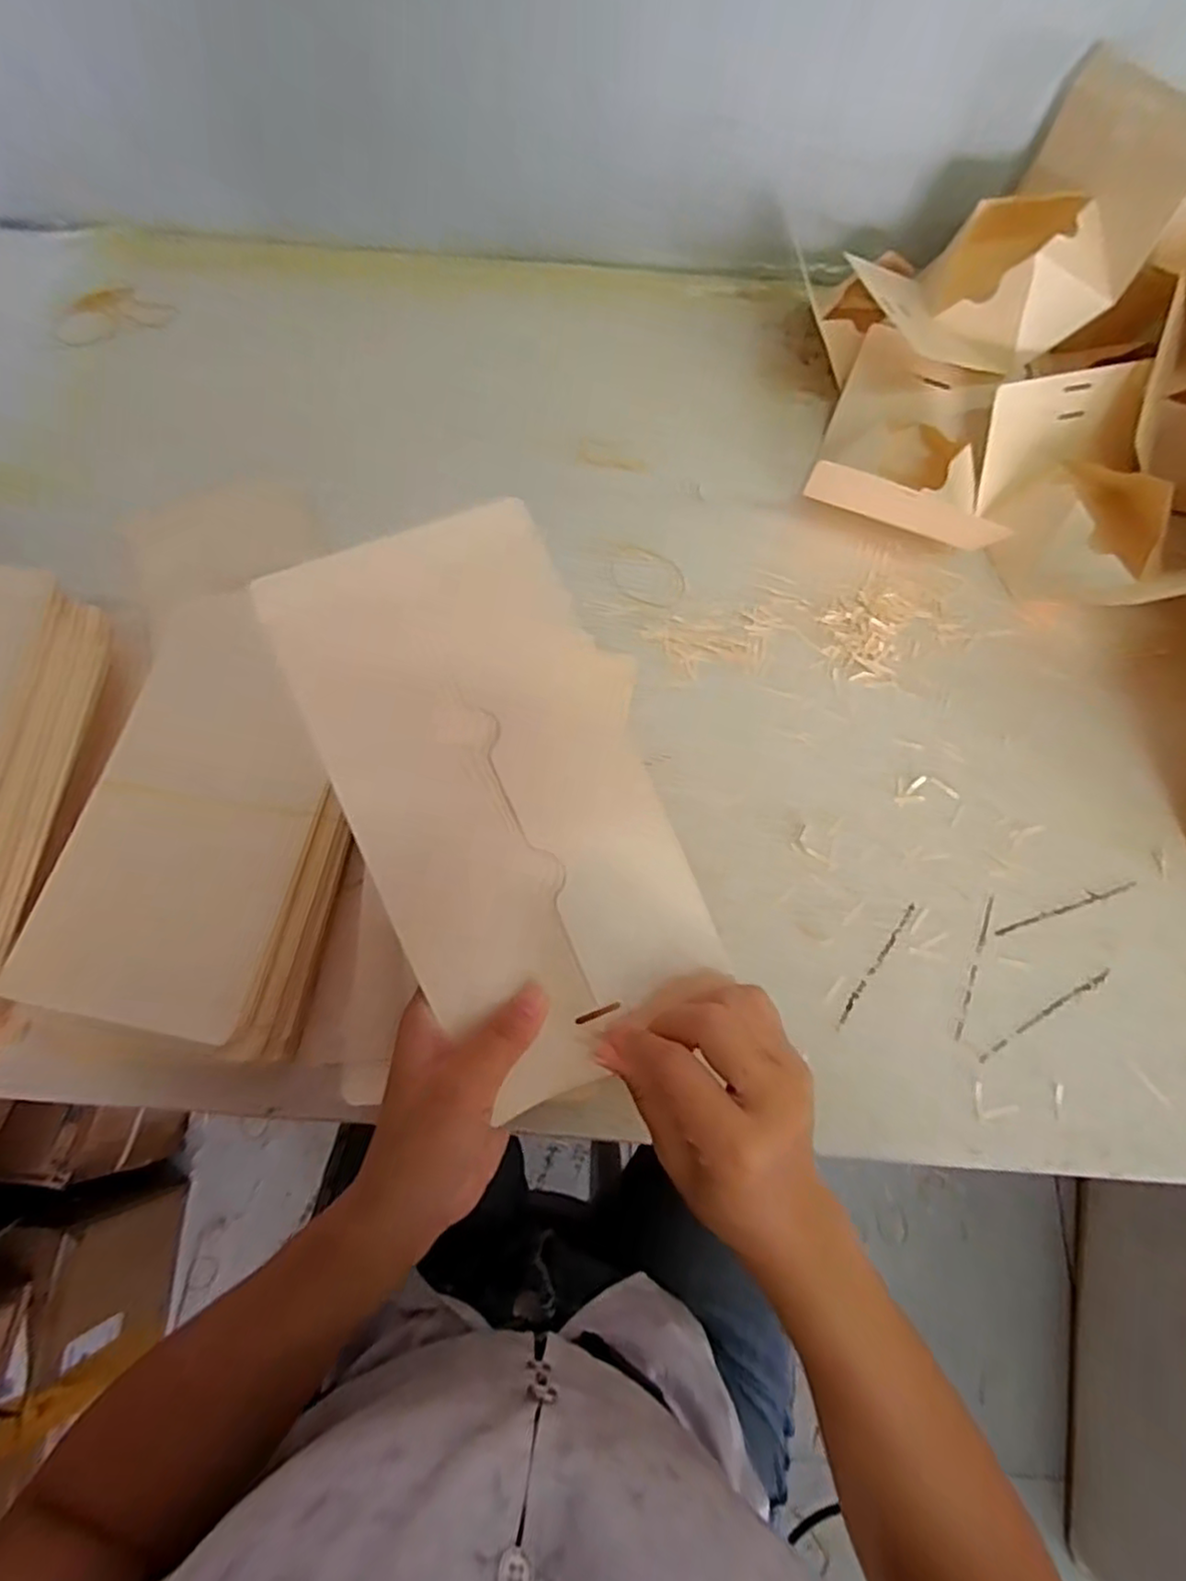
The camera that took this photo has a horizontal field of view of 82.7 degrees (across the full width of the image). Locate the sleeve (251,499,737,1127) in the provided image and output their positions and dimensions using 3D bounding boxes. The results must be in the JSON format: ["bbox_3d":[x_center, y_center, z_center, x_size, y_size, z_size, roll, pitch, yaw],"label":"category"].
[{"bbox_3d":[-0.035,0.006,0.297,0.129,0.011,0.247,-22,91,-13],"label":"sleeve"}]

